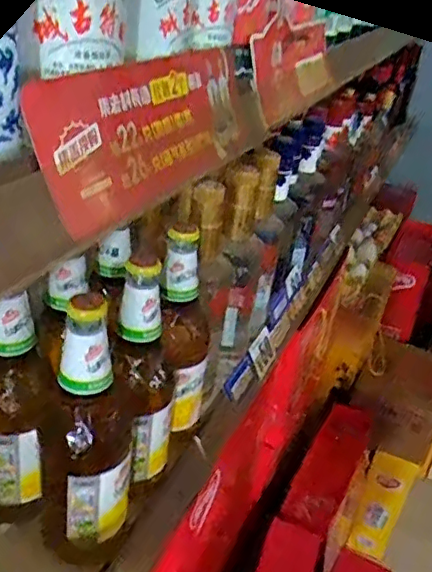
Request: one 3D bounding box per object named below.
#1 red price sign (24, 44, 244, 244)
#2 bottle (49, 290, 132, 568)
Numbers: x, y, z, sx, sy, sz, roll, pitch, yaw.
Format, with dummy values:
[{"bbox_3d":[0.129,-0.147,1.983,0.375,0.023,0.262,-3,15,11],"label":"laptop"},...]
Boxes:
[{"bbox_3d":[-0.031,-0.089,0.314,0.007,0.064,0.198,-6,22,29],"label":"red price sign"},{"bbox_3d":[-0.098,0.120,0.453,0.069,0.244,0.067,2,30,-9],"label":"bottle"}]

